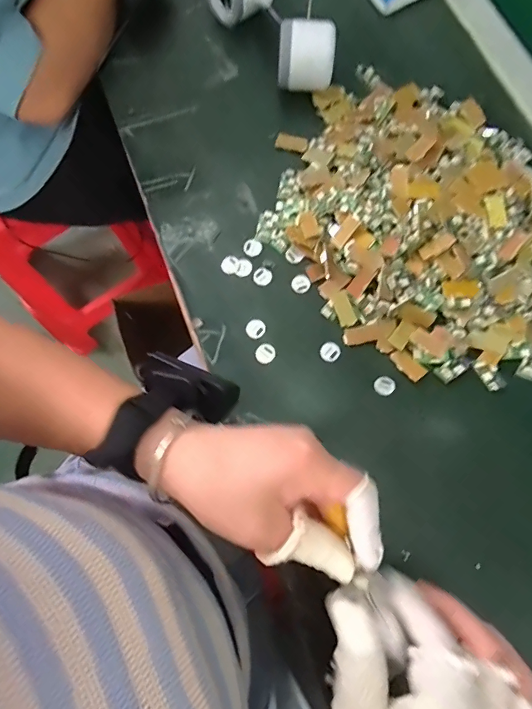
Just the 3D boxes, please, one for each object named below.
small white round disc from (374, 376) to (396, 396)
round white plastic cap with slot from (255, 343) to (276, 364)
[{"bbox_3d":[0.102,0.027,0.371,0.016,0.004,0.017,0,73,1],"label":"small white round disc"},{"bbox_3d":[0.000,-0.001,0.383,0.017,0.004,0.018,0,73,1],"label":"round white plastic cap with slot"}]

